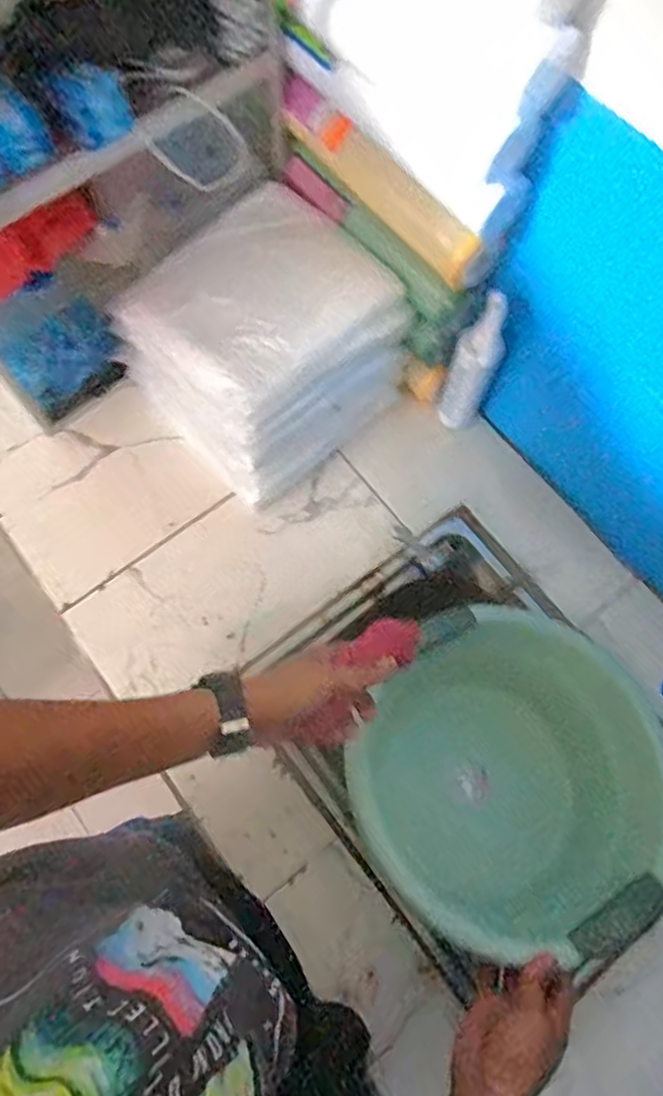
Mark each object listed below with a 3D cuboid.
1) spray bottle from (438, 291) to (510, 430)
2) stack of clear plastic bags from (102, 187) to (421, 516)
[{"bbox_3d":[0.170,-0.214,0.776,0.050,0.220,0.038,26,74,6],"label":"spray bottle"},{"bbox_3d":[-0.083,-0.245,0.792,0.275,0.188,0.269,-39,78,-13],"label":"stack of clear plastic bags"}]

